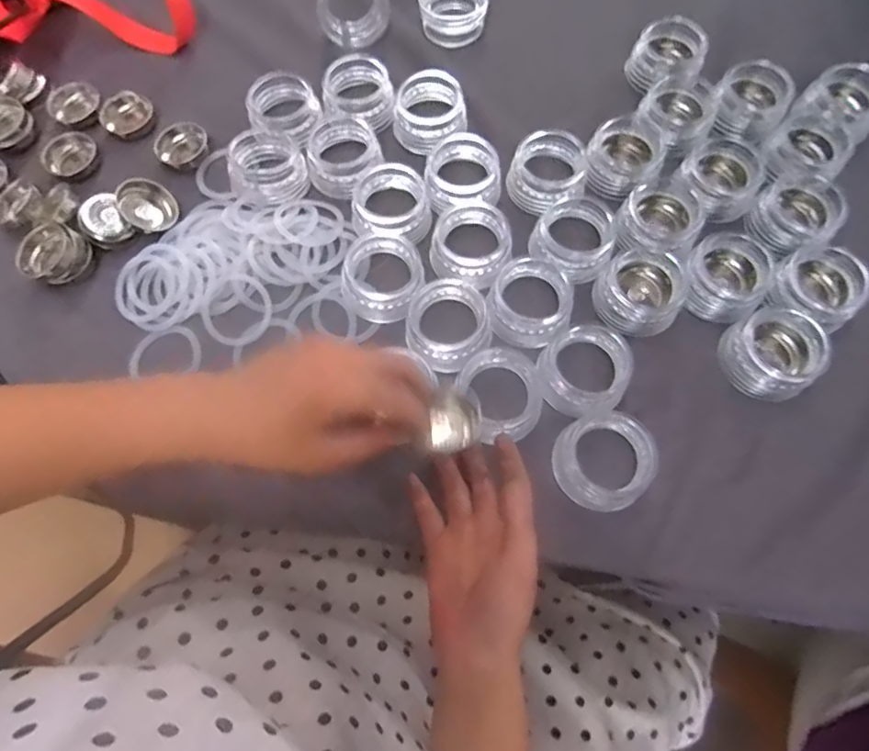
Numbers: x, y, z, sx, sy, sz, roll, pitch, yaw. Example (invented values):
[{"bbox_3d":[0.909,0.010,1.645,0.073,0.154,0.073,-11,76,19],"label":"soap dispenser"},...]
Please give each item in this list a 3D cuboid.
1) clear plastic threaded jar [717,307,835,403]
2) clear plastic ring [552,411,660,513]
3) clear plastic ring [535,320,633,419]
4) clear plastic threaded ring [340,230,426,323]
[{"bbox_3d":[0.245,-0.017,0.385,0.060,0.030,0.060,-35,75,-10],"label":"clear plastic threaded jar"},{"bbox_3d":[0.116,0.057,0.364,0.068,0.024,0.063,0,72,1],"label":"clear plastic ring"},{"bbox_3d":[0.108,-0.004,0.384,0.069,0.029,0.062,-38,75,-11],"label":"clear plastic ring"},{"bbox_3d":[-0.039,-0.075,0.413,0.064,0.026,0.069,0,72,1],"label":"clear plastic threaded ring"}]

